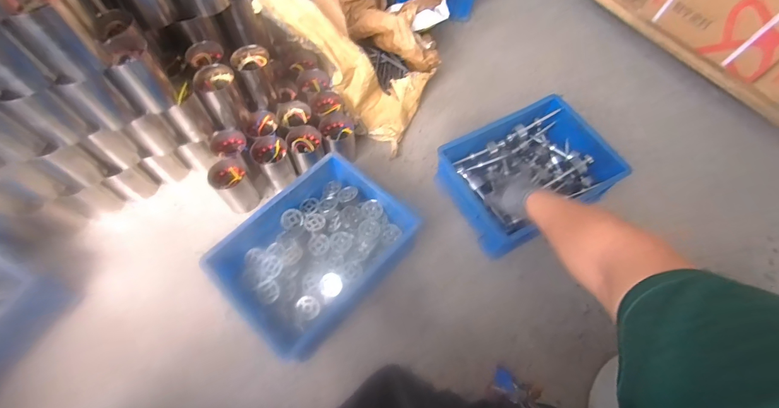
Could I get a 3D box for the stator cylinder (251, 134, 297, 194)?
[{"bbox_3d":[-0.319,-0.115,0.988,0.093,0.115,0.103,-30,67,-18],"label":"stator cylinder"}]

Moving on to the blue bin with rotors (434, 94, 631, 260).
[{"bbox_3d":[0.364,-0.085,0.955,0.415,0.123,0.312,-24,66,-15],"label":"blue bin with rotors"}]

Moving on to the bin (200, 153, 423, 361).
[{"bbox_3d":[-0.177,0.106,0.853,0.319,0.145,0.417,39,66,17],"label":"bin"}]

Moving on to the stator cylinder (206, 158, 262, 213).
[{"bbox_3d":[-0.411,-0.043,0.954,0.093,0.120,0.103,-28,67,-17],"label":"stator cylinder"}]

